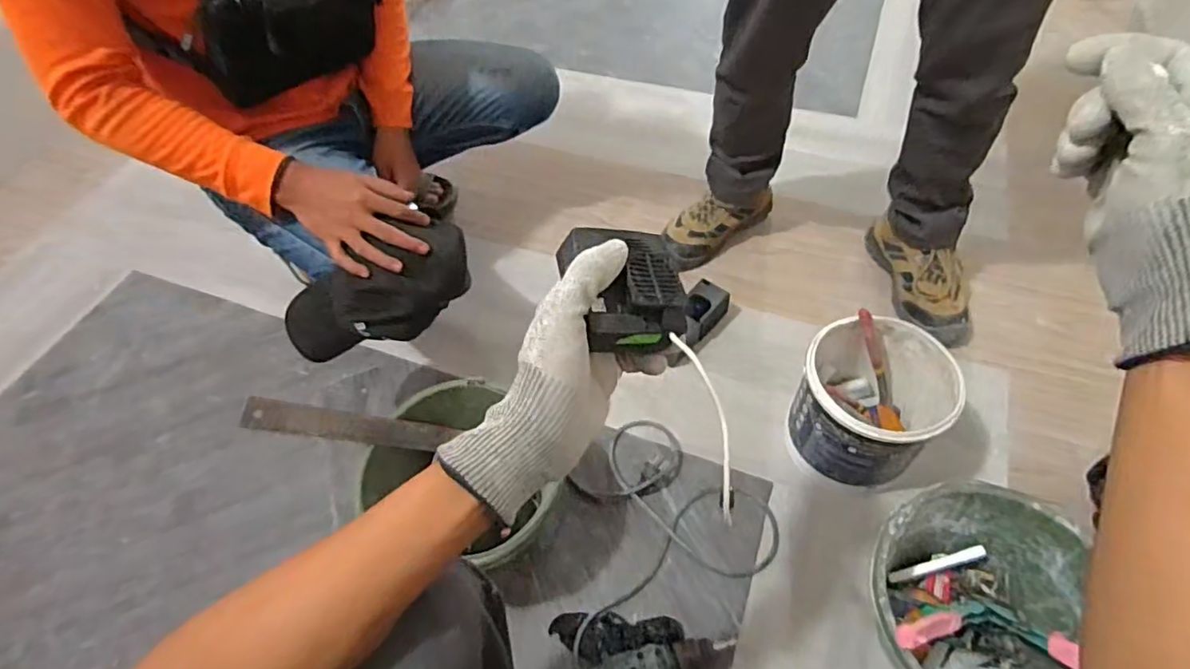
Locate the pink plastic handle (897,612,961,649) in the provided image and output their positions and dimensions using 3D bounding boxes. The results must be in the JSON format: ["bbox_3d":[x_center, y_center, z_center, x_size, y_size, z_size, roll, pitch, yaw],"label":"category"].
[{"bbox_3d":[0.346,0.301,0.612,0.099,0.018,0.022,2,48,-30],"label":"pink plastic handle"}]

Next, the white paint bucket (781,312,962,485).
[{"bbox_3d":[0.378,0.104,0.842,0.186,0.197,0.176,-2,54,3],"label":"white paint bucket"}]

